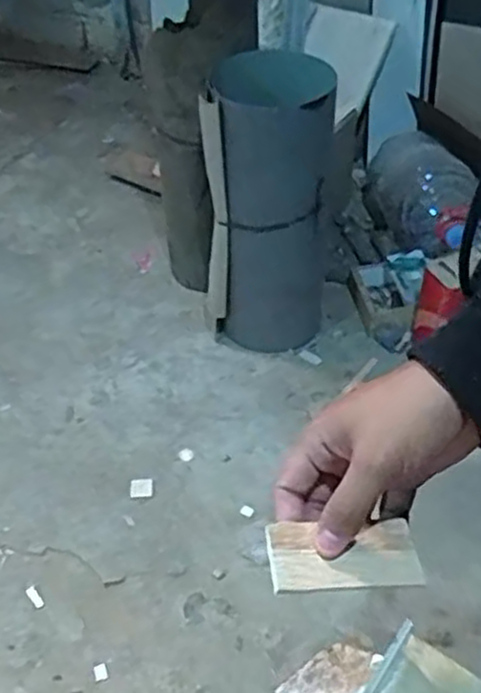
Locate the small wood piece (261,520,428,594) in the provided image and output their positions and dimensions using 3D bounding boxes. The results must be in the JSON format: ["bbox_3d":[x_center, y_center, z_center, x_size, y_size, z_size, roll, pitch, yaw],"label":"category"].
[{"bbox_3d":[0.056,0.113,0.403,0.085,0.007,0.036,1,43,-14],"label":"small wood piece"}]

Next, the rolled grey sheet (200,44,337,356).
[{"bbox_3d":[0.068,-0.303,1.655,0.272,0.631,0.255,5,44,8],"label":"rolled grey sheet"}]

